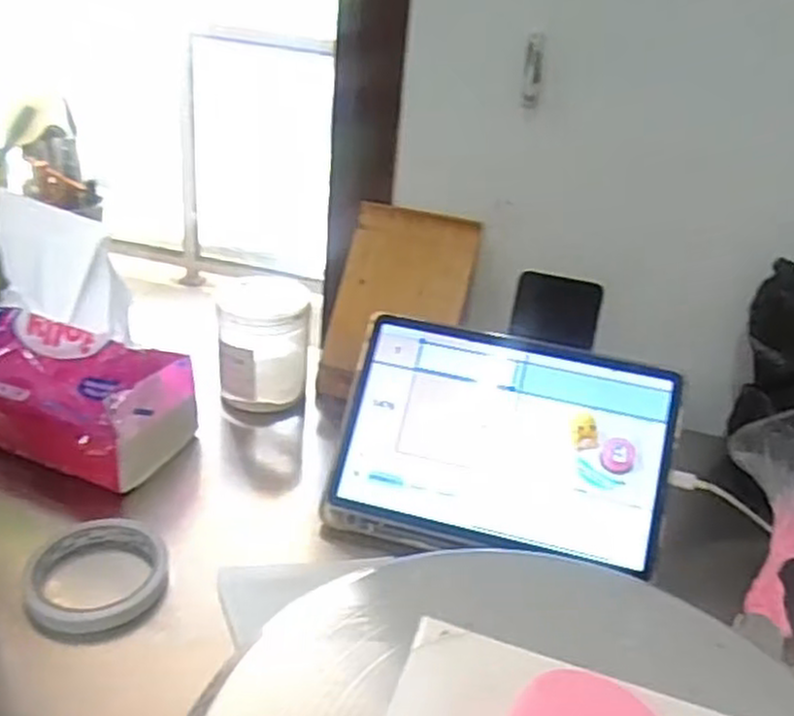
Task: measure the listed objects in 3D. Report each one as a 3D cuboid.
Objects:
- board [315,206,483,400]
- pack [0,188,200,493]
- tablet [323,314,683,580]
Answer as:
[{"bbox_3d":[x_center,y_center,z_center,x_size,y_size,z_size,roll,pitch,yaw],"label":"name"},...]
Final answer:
[{"bbox_3d":[0.001,-0.052,0.758,0.126,0.197,0.017,13,-6,11],"label":"board"},{"bbox_3d":[-0.266,-0.012,0.615,0.169,0.193,0.096,11,29,8],"label":"pack"},{"bbox_3d":[0.085,0.064,0.601,0.253,0.014,0.172,8,75,9],"label":"tablet"}]

